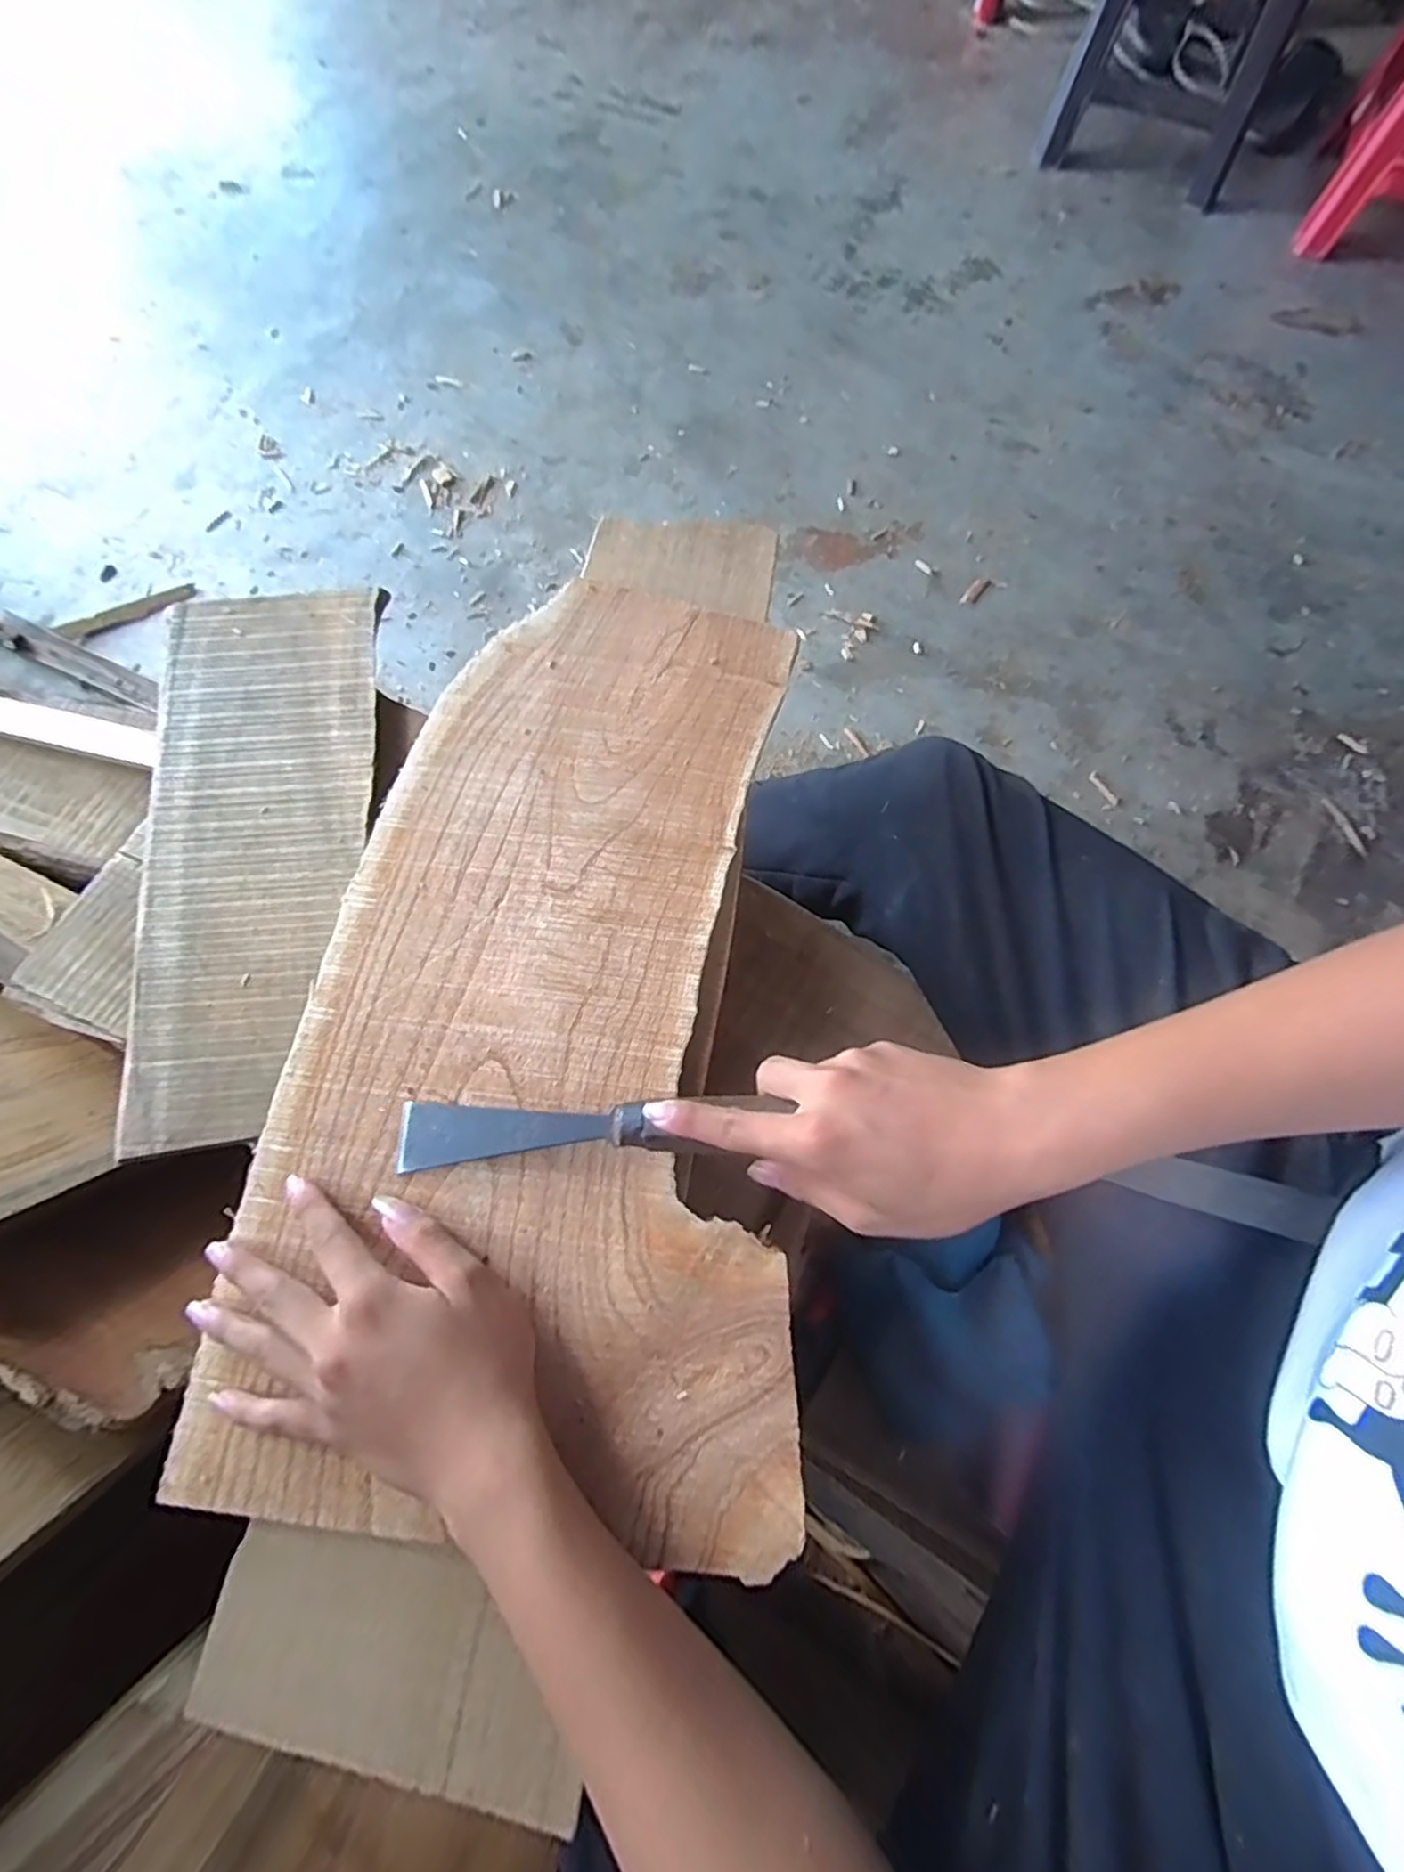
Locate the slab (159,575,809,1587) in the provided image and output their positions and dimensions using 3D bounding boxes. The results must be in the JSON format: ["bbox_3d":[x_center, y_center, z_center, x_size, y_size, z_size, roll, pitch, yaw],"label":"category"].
[{"bbox_3d":[-0.078,0.008,0.417,0.282,0.040,0.564,5,69,3],"label":"slab"}]

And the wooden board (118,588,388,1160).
[{"bbox_3d":[-0.364,-0.084,0.581,0.184,0.023,0.481,-7,74,-2],"label":"wooden board"}]

